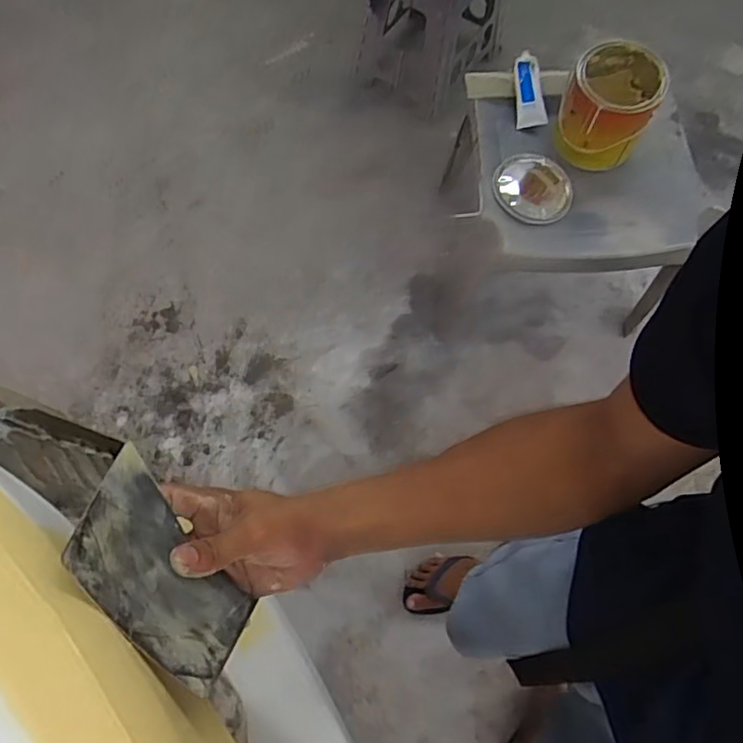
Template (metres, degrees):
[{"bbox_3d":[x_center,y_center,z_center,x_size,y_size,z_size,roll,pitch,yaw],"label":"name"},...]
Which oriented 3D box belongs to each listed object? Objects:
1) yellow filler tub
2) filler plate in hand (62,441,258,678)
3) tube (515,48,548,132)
[{"bbox_3d":[0.425,-0.481,1.113,0.152,0.166,0.142,1,73,-2],"label":"yellow filler tub"},{"bbox_3d":[-0.124,0.122,0.366,0.011,0.096,0.131,-30,107,13],"label":"filler plate in hand"},{"bbox_3d":[0.305,-0.544,1.181,0.058,0.042,0.139,-10,97,-5],"label":"tube"}]

